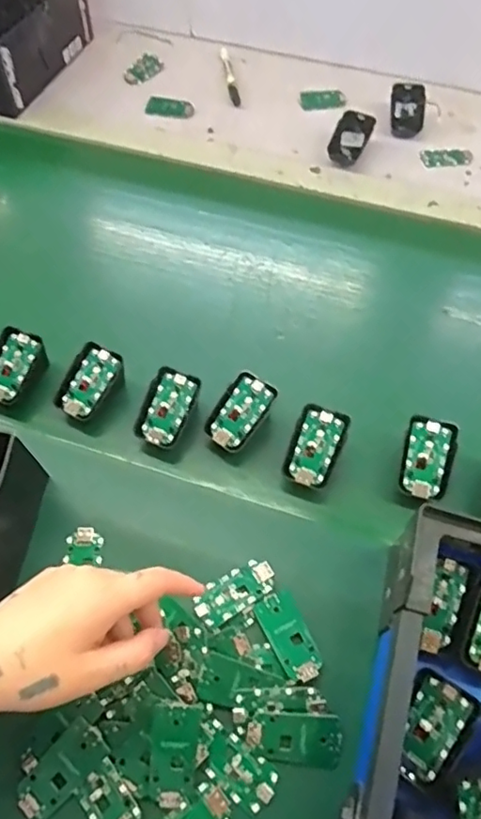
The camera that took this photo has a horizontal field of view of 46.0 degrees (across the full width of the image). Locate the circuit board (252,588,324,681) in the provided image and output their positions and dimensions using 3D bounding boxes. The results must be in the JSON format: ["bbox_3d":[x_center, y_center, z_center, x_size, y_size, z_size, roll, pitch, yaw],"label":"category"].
[{"bbox_3d":[0.037,0.168,0.420,0.030,0.008,0.063,-23,61,-16],"label":"circuit board"}]

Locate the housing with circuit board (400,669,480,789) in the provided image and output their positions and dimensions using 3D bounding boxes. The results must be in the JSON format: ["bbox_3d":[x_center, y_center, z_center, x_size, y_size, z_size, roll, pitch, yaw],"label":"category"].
[{"bbox_3d":[0.124,0.209,0.370,0.037,0.007,0.067,28,87,29],"label":"housing with circuit board"}]

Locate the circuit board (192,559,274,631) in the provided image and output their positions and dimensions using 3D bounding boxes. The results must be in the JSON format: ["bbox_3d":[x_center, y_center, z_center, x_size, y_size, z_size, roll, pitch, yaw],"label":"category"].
[{"bbox_3d":[-0.004,0.140,0.435,0.063,0.009,0.030,-31,64,-20],"label":"circuit board"}]

